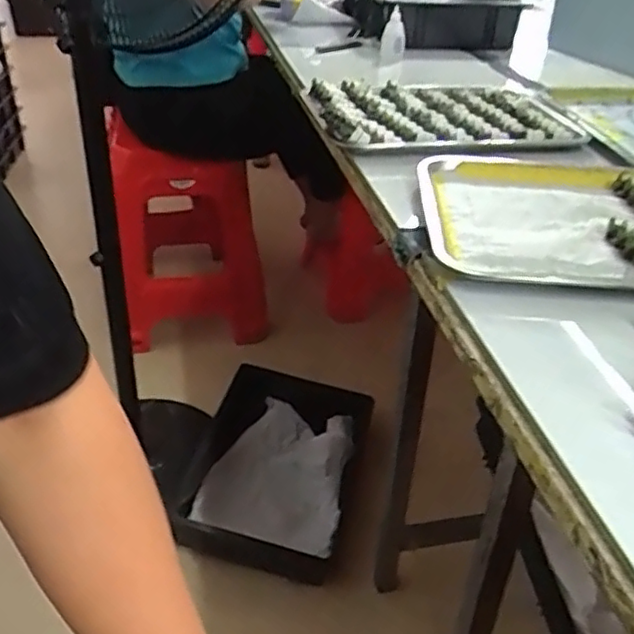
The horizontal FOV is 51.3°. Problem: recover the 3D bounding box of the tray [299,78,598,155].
[{"bbox_3d":[0.165,-0.289,0.929,0.353,0.029,0.328,-6,35,-10],"label":"tray"}]

